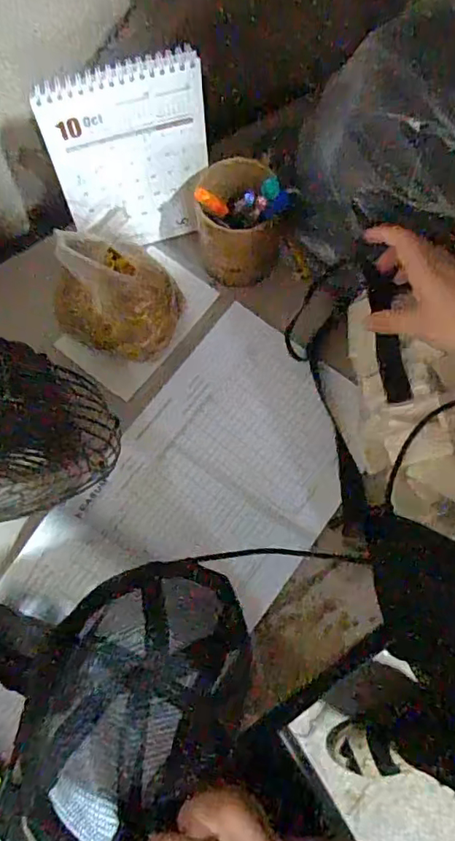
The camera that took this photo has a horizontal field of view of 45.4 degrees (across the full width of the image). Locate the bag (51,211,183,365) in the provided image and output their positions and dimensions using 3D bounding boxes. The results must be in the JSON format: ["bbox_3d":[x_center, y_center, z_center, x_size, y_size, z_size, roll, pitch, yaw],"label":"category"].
[{"bbox_3d":[-0.108,-0.126,0.531,0.115,0.118,0.107,29,76,9],"label":"bag"}]

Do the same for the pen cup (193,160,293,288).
[{"bbox_3d":[0.014,-0.195,0.552,0.085,0.115,0.082,22,75,7],"label":"pen cup"}]

